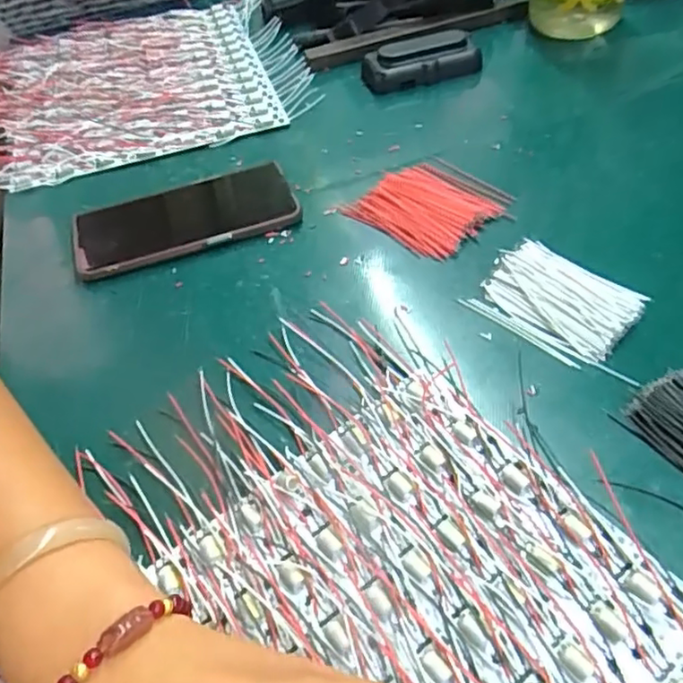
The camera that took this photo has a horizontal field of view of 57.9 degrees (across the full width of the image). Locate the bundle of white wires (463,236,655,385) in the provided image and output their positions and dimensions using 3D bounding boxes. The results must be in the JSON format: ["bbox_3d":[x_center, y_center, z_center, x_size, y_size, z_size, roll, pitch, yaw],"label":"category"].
[{"bbox_3d":[0.132,-0.024,0.371,0.096,0.013,0.064,33,62,28],"label":"bundle of white wires"}]

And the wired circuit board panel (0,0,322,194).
[{"bbox_3d":[-0.218,-0.255,0.612,0.340,0.018,0.274,-14,51,-5],"label":"wired circuit board panel"}]

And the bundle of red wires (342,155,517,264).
[{"bbox_3d":[0.063,-0.101,0.450,0.097,0.010,0.080,35,62,28],"label":"bundle of red wires"}]

